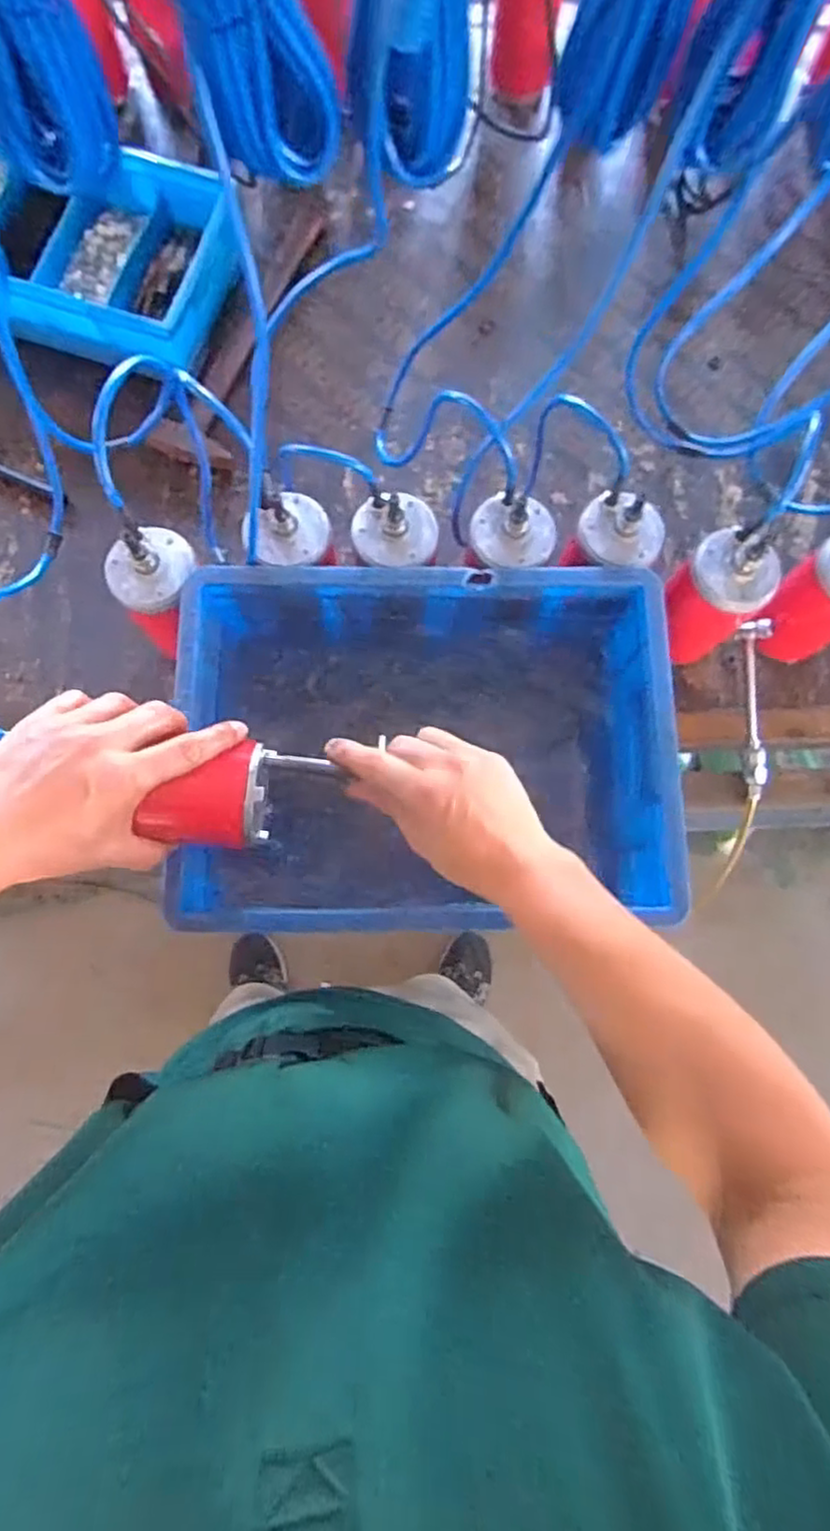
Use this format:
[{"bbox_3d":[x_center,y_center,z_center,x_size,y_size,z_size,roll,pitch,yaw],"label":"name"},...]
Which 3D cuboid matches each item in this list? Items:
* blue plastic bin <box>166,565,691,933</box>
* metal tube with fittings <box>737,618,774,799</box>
[{"bbox_3d":[0.010,-0.021,0.581,0.394,0.131,0.284,1,79,-1],"label":"blue plastic bin"},{"bbox_3d":[0.338,-0.057,0.684,0.024,0.047,0.174,1,79,-1],"label":"metal tube with fittings"}]

